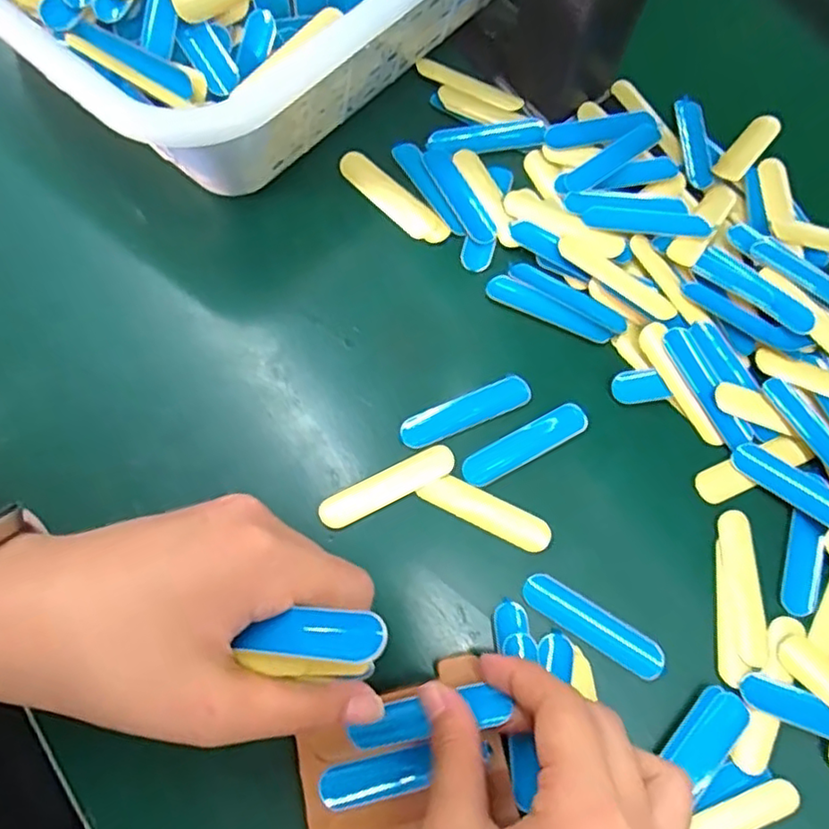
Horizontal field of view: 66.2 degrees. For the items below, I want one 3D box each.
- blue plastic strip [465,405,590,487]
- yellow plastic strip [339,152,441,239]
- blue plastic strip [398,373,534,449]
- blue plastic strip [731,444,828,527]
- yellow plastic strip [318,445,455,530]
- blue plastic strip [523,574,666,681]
[{"bbox_3d":[0.050,0.013,0.286,0.061,0.004,0.015,-28,73,-8],"label":"blue plastic strip"},{"bbox_3d":[-0.013,-0.112,0.325,0.016,0.007,0.062,-44,76,-12],"label":"yellow plastic strip"},{"bbox_3d":[0.023,-0.002,0.290,0.062,0.004,0.016,-23,73,-7],"label":"blue plastic strip"},{"bbox_3d":[0.170,0.033,0.277,0.062,0.004,0.016,35,75,22],"label":"blue plastic strip"},{"bbox_3d":[-0.012,0.031,0.279,0.063,0.004,0.015,-26,73,-8],"label":"yellow plastic strip"},{"bbox_3d":[0.075,0.087,0.263,0.062,0.004,0.016,30,75,10],"label":"blue plastic strip"}]

